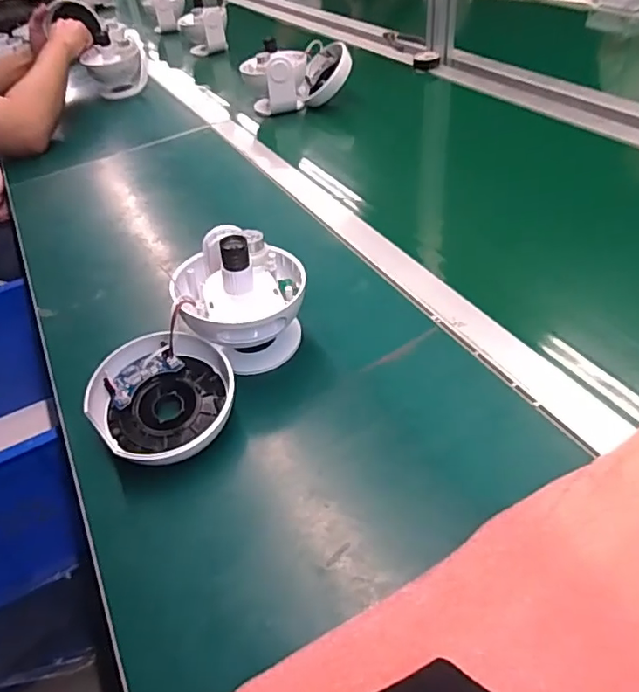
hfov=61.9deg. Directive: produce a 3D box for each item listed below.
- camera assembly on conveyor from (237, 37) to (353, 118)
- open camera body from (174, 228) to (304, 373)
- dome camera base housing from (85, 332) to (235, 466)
[{"bbox_3d":[-0.037,-0.482,0.964,0.186,0.096,0.105,-2,43,2],"label":"camera assembly on conveyor"},{"bbox_3d":[-0.072,-0.047,0.490,0.113,0.107,0.107,-11,44,-8],"label":"open camera body"},{"bbox_3d":[-0.127,0.045,0.444,0.111,0.042,0.119,-2,43,2],"label":"dome camera base housing"}]

